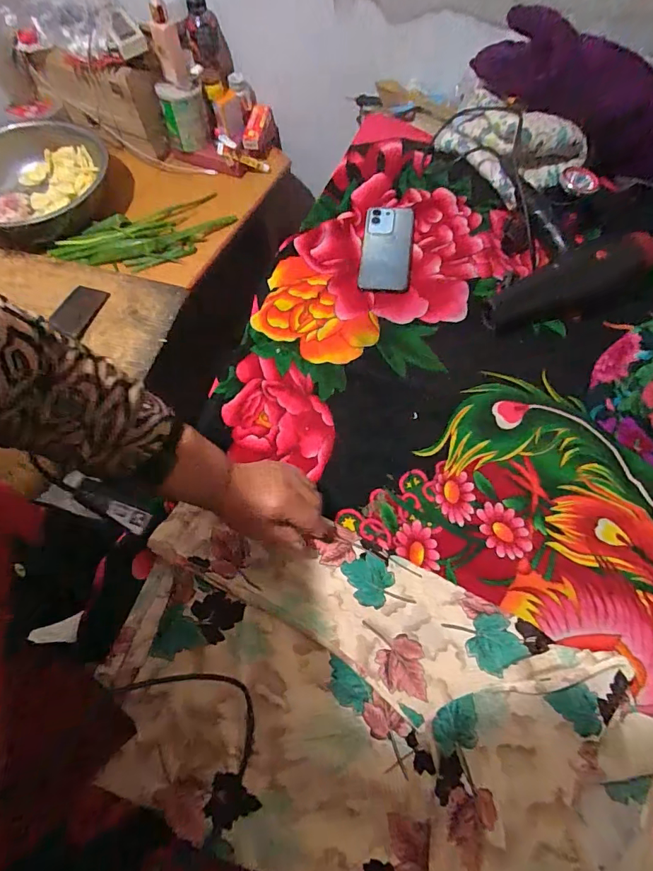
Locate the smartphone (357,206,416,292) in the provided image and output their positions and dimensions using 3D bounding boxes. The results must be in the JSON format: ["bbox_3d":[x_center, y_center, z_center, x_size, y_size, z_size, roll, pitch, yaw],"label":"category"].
[{"bbox_3d":[0.096,-0.298,0.692,0.077,0.010,0.160,7,69,2],"label":"smartphone"}]

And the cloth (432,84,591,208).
[{"bbox_3d":[0.286,-0.464,0.702,0.221,0.104,0.118,35,72,15],"label":"cloth"}]

